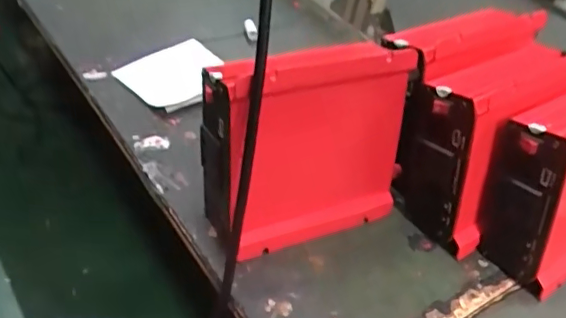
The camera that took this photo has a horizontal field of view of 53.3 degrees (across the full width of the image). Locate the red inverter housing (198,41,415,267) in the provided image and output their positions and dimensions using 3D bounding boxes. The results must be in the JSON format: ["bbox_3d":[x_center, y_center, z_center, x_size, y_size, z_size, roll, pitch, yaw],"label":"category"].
[{"bbox_3d":[0.027,-0.006,0.494,0.185,0.167,0.066,-9,46,-19],"label":"red inverter housing"}]

